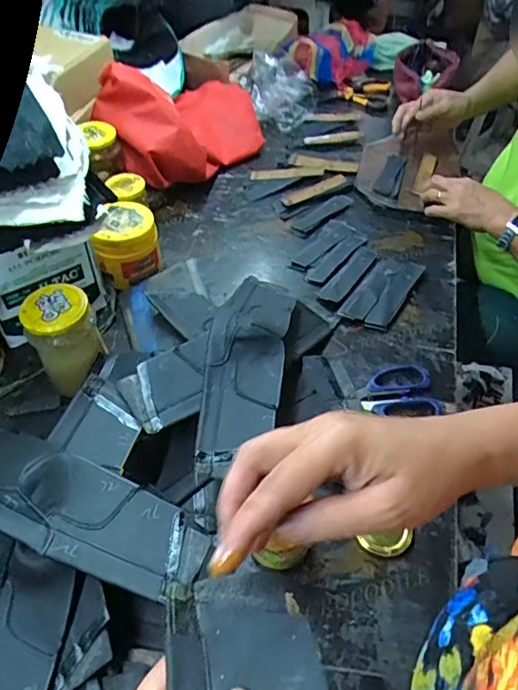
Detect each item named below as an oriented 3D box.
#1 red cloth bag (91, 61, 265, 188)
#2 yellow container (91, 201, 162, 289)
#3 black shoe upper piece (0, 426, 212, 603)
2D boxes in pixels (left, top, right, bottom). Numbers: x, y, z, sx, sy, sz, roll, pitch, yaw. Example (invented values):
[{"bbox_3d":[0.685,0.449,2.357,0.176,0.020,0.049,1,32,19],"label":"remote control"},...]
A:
[{"bbox_3d":[-0.128,-0.430,0.960,0.219,0.178,0.355,21,53,17],"label":"red cloth bag"},{"bbox_3d":[-0.188,-0.142,0.764,0.086,0.096,0.080,-9,50,-7],"label":"yellow container"},{"bbox_3d":[-0.194,0.140,0.484,0.315,0.069,0.089,20,53,17],"label":"black shoe upper piece"}]

